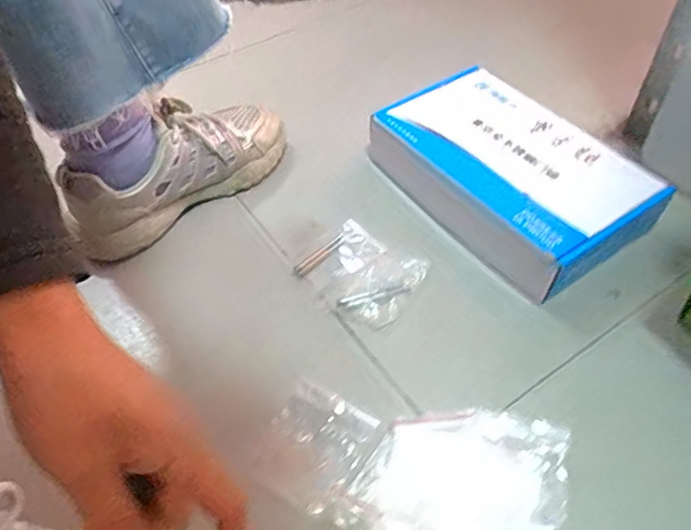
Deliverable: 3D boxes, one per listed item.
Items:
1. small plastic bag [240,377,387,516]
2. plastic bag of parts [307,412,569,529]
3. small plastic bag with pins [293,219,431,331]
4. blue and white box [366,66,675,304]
[{"bbox_3d":[-0.024,0.128,0.403,0.075,0.015,0.081,24,55,22],"label":"small plastic bag"},{"bbox_3d":[0.057,0.165,0.365,0.114,0.027,0.186,36,60,29],"label":"plastic bag of parts"},{"bbox_3d":[0.016,0.007,0.505,0.101,0.010,0.082,34,60,28],"label":"small plastic bag with pins"},{"bbox_3d":[0.153,-0.091,0.549,0.152,0.062,0.262,-29,54,-20],"label":"blue and white box"}]

